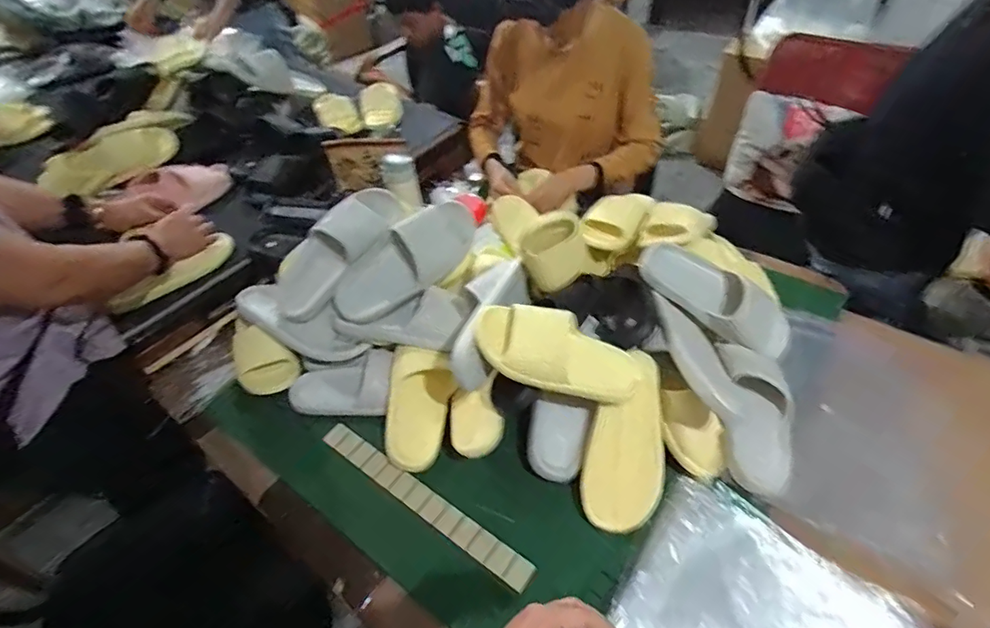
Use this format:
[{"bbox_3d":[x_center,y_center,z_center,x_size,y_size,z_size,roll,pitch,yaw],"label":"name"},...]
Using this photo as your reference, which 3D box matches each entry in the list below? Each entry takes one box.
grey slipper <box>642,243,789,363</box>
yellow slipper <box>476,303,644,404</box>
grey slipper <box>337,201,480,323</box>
[{"bbox_3d":[0.373,-0.028,0.819,0.280,0.074,0.110,35,57,10],"label":"grey slipper"},{"bbox_3d":[0.096,0.055,0.690,0.247,0.072,0.091,22,48,-11],"label":"yellow slipper"},{"bbox_3d":[-0.154,-0.088,0.852,0.273,0.075,0.117,-37,89,4],"label":"grey slipper"}]

